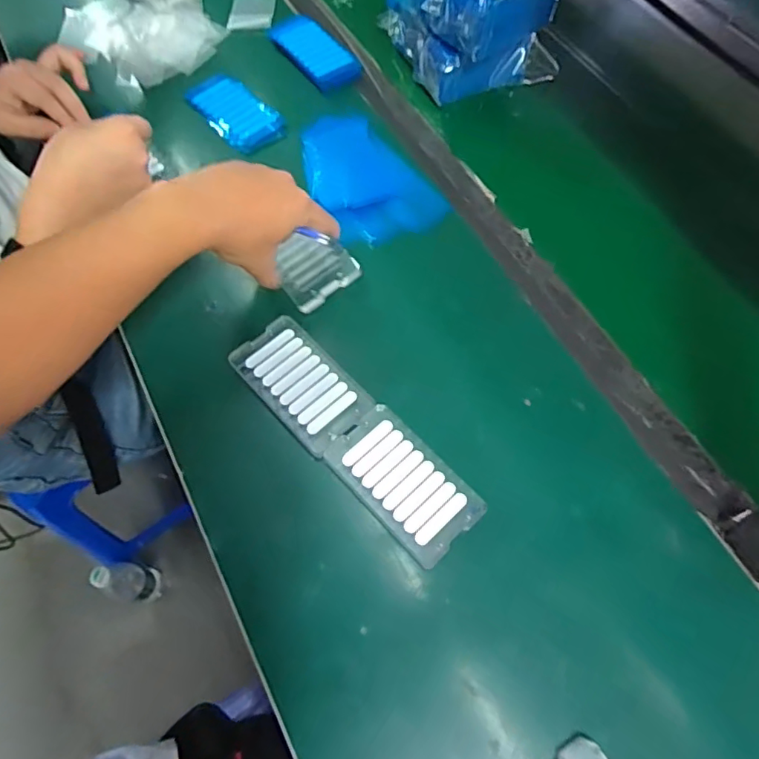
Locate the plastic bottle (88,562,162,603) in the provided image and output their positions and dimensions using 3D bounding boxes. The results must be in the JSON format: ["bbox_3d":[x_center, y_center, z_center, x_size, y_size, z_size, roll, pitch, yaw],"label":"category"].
[{"bbox_3d":[-0.453,0.354,0.951,0.082,0.213,0.064,6,64,1],"label":"plastic bottle"}]

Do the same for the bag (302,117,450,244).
[{"bbox_3d":[-0.016,-0.216,0.571,0.115,0.014,0.178,-25,67,-13],"label":"bag"}]

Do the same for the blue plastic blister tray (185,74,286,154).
[{"bbox_3d":[-0.163,-0.310,0.618,0.072,0.017,0.118,-38,71,-18],"label":"blue plastic blister tray"}]

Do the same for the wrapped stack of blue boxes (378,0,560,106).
[{"bbox_3d":[0.105,-0.408,0.606,0.141,0.116,0.159,-36,70,-17],"label":"wrapped stack of blue boxes"}]

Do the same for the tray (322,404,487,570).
[{"bbox_3d":[0.019,0.080,0.427,0.070,0.006,0.120,-40,72,-19],"label":"tray"}]

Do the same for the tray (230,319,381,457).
[{"bbox_3d":[-0.068,0.002,0.463,0.070,0.006,0.122,-39,71,-18],"label":"tray"}]

